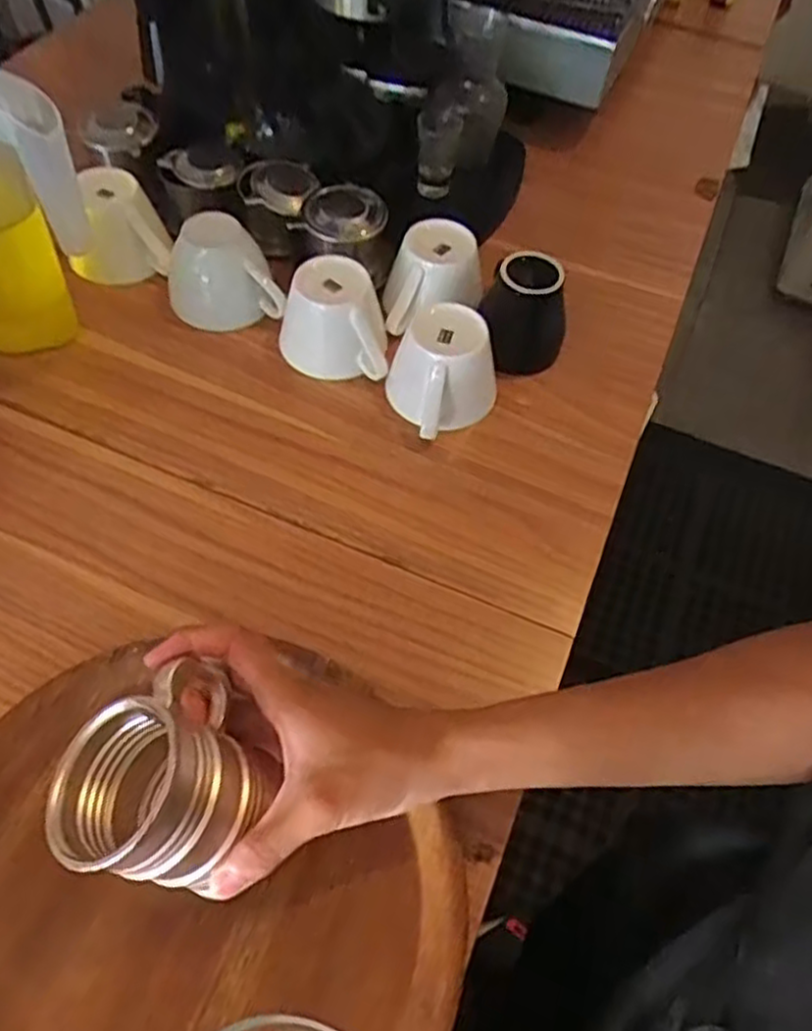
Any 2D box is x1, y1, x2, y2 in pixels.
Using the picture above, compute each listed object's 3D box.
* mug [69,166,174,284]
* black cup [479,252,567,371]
[{"bbox_3d":[-0.256,-0.256,0.640,0.085,0.067,0.068,-11,59,-11],"label":"mug"},{"bbox_3d":[0.098,-0.163,0.596,0.066,0.081,0.065,2,58,-3],"label":"black cup"}]

